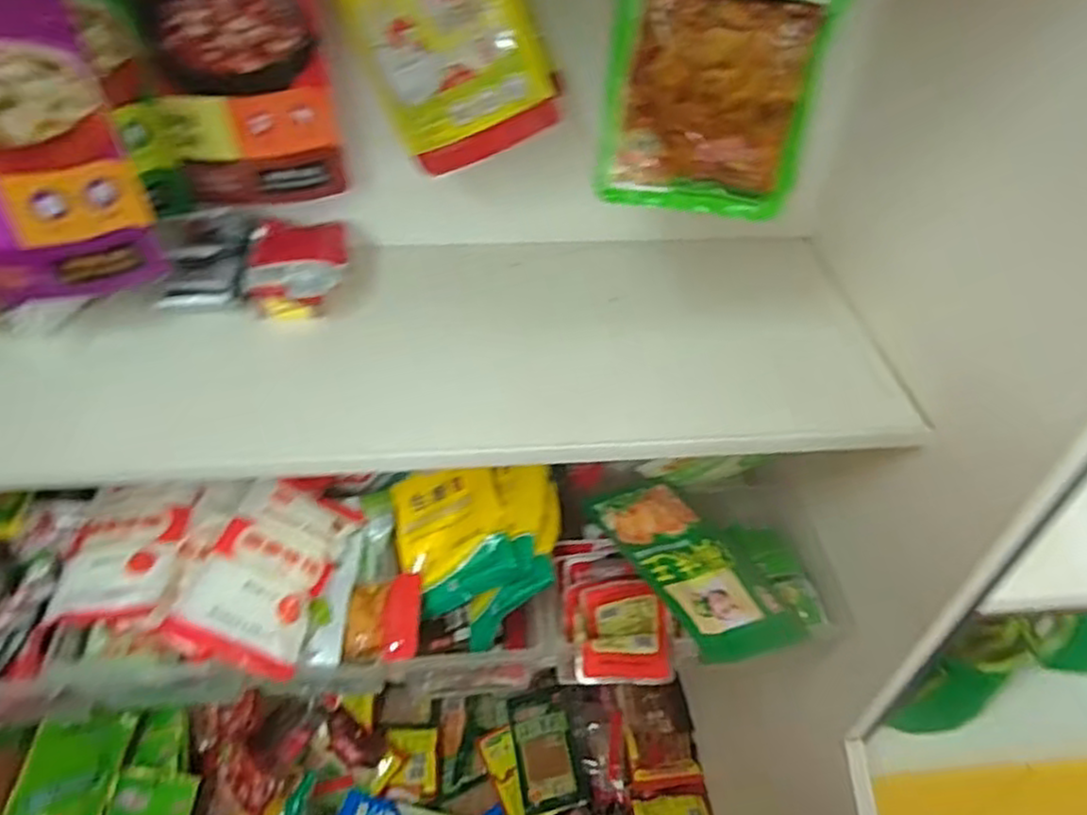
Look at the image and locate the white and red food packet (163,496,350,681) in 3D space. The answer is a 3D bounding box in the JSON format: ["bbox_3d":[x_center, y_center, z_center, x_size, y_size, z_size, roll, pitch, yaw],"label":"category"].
[{"bbox_3d":[-0.264,0.165,0.684,0.117,0.025,0.145,25,63,-6],"label":"white and red food packet"}]

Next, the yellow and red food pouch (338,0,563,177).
[{"bbox_3d":[-0.082,-0.293,0.541,0.135,0.212,0.030,-14,27,21],"label":"yellow and red food pouch"}]

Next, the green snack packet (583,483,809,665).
[{"bbox_3d":[0.146,0.152,0.711,0.134,0.023,0.203,-6,44,-33],"label":"green snack packet"}]

